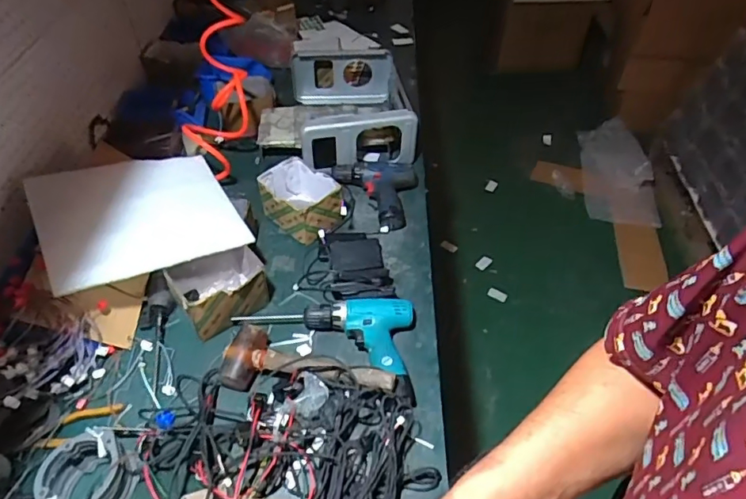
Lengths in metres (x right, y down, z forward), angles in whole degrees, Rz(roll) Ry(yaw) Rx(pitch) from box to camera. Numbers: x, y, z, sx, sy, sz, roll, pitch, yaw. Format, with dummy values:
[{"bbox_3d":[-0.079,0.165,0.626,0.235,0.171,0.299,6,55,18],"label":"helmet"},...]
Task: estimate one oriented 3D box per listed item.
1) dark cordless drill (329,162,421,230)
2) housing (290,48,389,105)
[{"bbox_3d":[0.008,-0.117,1.108,0.188,0.057,0.186,-2,47,-2],"label":"dark cordless drill"},{"bbox_3d":[-0.088,-0.451,1.353,0.258,0.135,0.091,6,47,5],"label":"housing"}]

